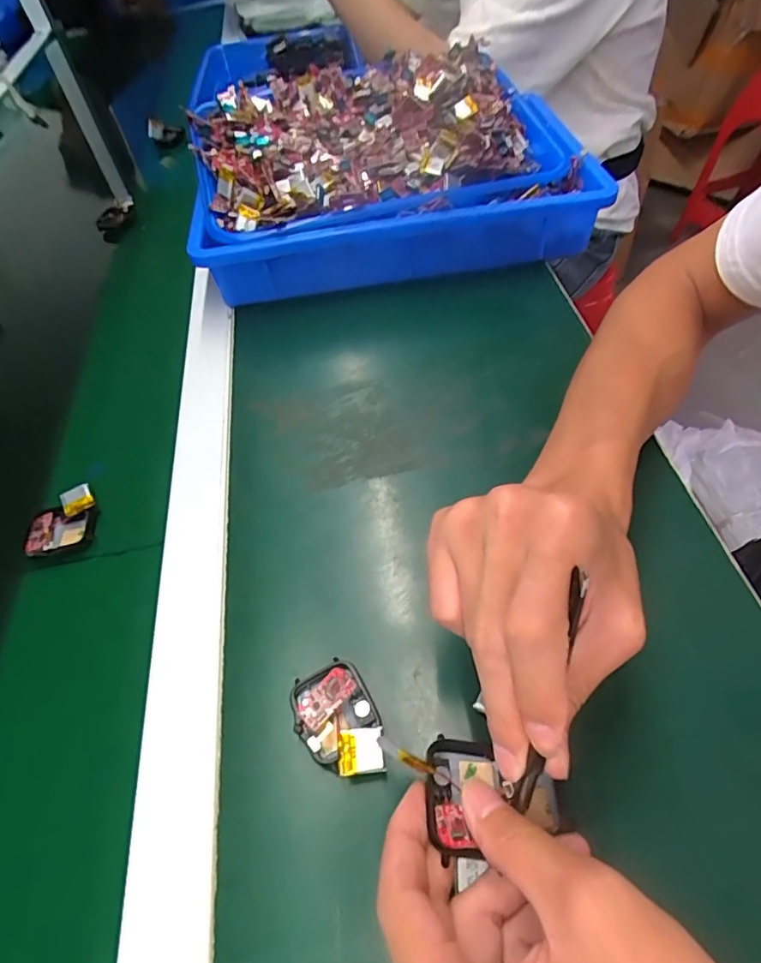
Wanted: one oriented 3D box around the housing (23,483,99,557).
[{"bbox_3d":[-0.217,0.030,0.364,0.048,0.017,0.041,-28,56,-14],"label":"housing"}]

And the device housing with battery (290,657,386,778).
[{"bbox_3d":[-0.021,0.119,0.265,0.038,0.015,0.057,-24,55,-11],"label":"device housing with battery"}]

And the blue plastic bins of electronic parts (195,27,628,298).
[{"bbox_3d":[0.005,-0.324,0.538,0.373,0.112,0.284,-10,54,-2],"label":"blue plastic bins of electronic parts"}]

